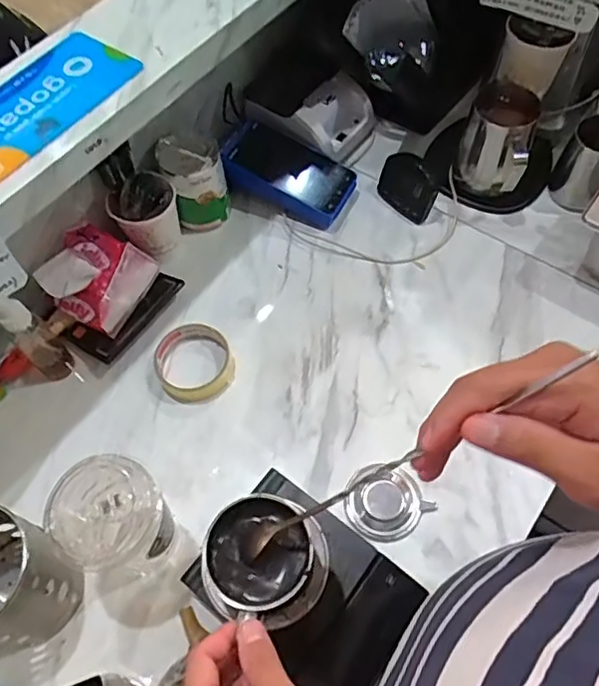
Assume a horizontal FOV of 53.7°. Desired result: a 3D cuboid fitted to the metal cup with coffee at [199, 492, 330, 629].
[{"bbox_3d":[-0.024,0.155,0.420,0.081,0.052,0.080,-1,61,2],"label":"metal cup with coffee"}]

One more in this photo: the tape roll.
[{"bbox_3d":[-0.117,0.021,0.654,0.084,0.022,0.088,-1,61,2],"label":"tape roll"}]

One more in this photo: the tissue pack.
[{"bbox_3d":[-0.224,-0.074,0.656,0.091,0.057,0.100,25,66,16],"label":"tissue pack"}]

